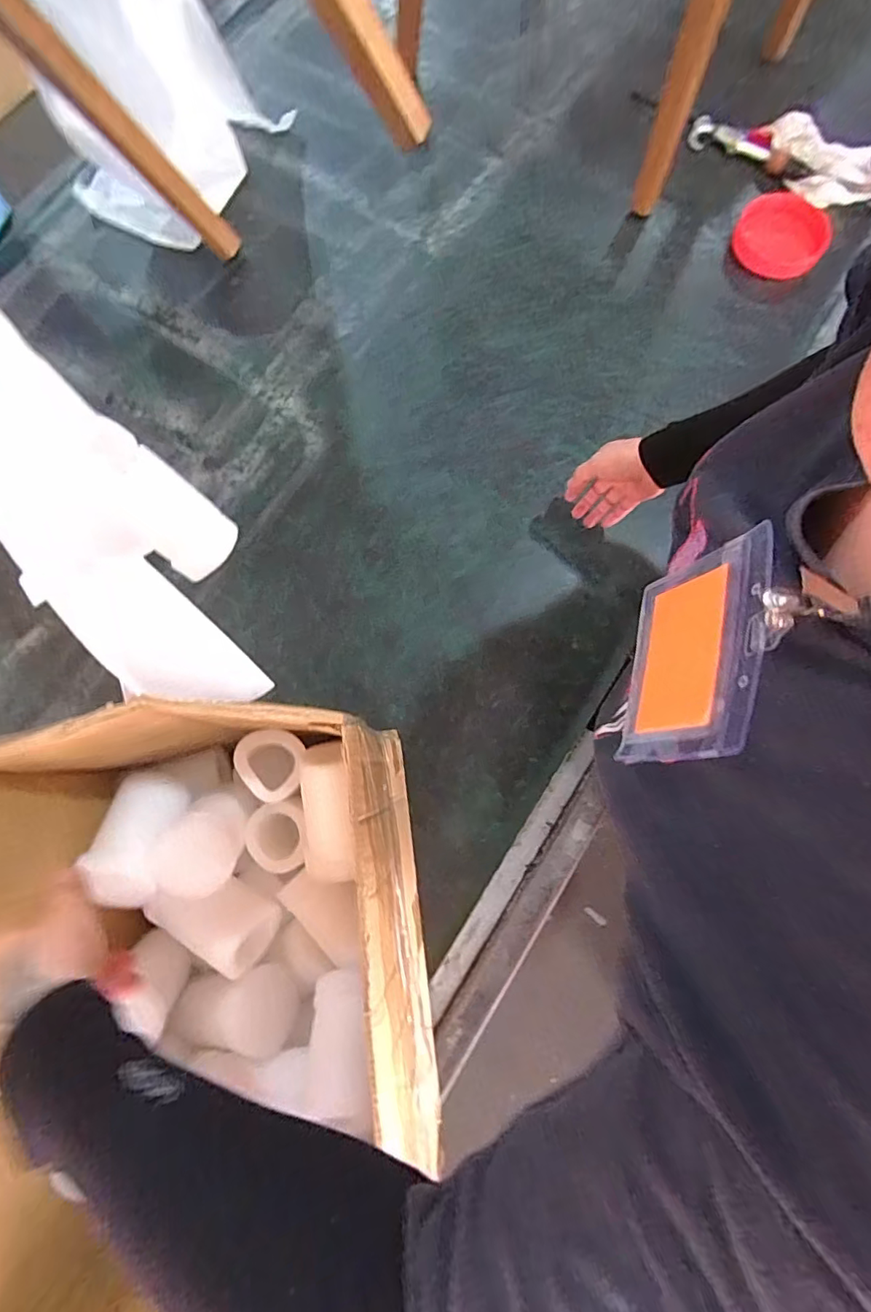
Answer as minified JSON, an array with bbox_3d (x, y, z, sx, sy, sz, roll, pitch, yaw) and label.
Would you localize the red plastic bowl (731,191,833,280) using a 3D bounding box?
[{"bbox_3d":[0.546,-0.666,0.825,0.134,0.032,0.133,0,78,0],"label":"red plastic bowl"}]

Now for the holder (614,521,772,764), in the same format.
[{"bbox_3d":[0.118,-0.001,0.244,0.006,0.088,0.102,19,72,-8],"label":"holder"}]

